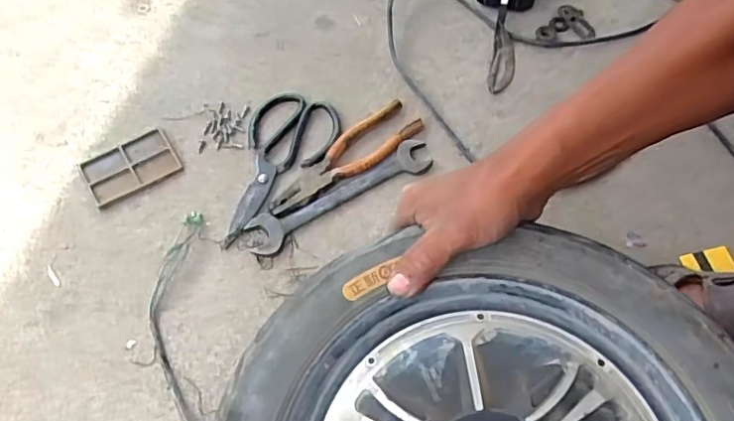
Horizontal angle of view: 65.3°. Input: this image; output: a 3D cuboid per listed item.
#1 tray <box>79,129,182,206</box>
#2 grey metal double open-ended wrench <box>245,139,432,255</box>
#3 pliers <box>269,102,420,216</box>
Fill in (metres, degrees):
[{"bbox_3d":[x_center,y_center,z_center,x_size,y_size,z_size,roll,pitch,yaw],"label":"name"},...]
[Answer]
[{"bbox_3d":[-0.271,-0.052,0.655,0.100,0.006,0.072,-26,64,-13],"label":"tray"},{"bbox_3d":[-0.029,-0.018,0.630,0.219,0.007,0.043,-28,64,-14],"label":"grey metal double open-ended wrench"},{"bbox_3d":[-0.025,-0.060,0.647,0.197,0.018,0.053,-35,66,-17],"label":"pliers"}]

